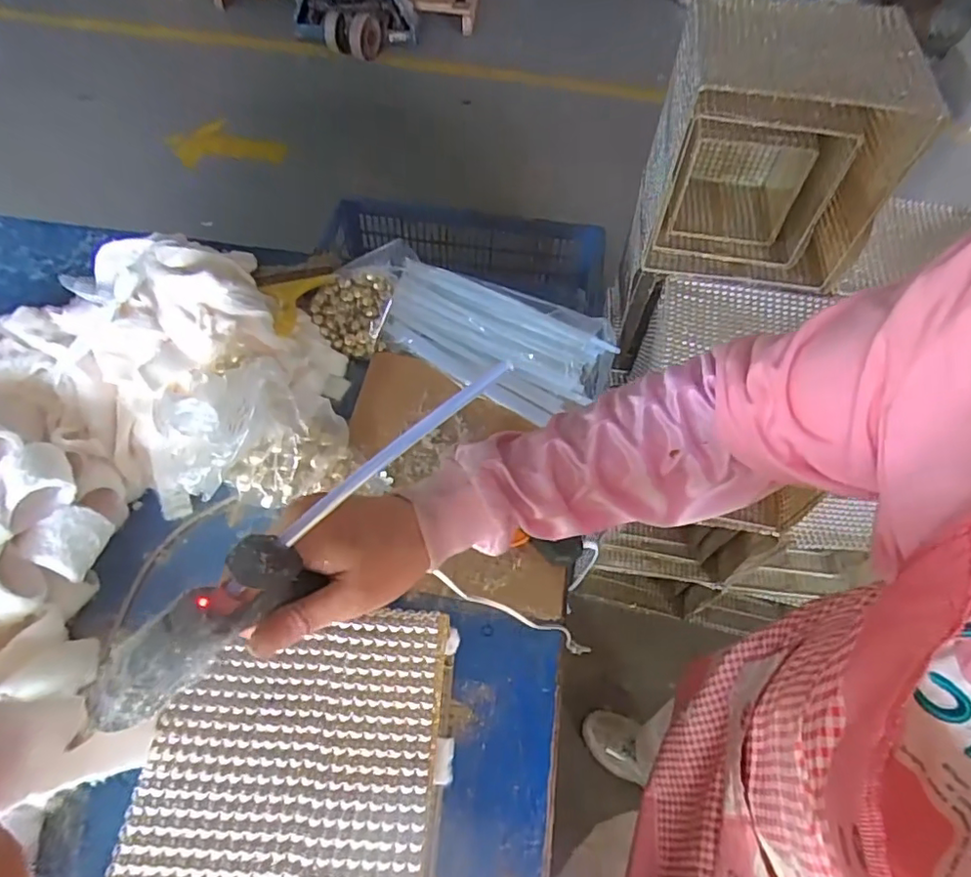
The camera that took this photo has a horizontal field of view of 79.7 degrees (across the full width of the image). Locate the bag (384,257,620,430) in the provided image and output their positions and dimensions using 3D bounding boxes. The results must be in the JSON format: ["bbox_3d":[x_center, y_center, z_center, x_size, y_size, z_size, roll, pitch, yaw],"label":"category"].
[{"bbox_3d":[0.004,-0.150,0.838,0.351,0.035,0.185,30,63,14],"label":"bag"}]

